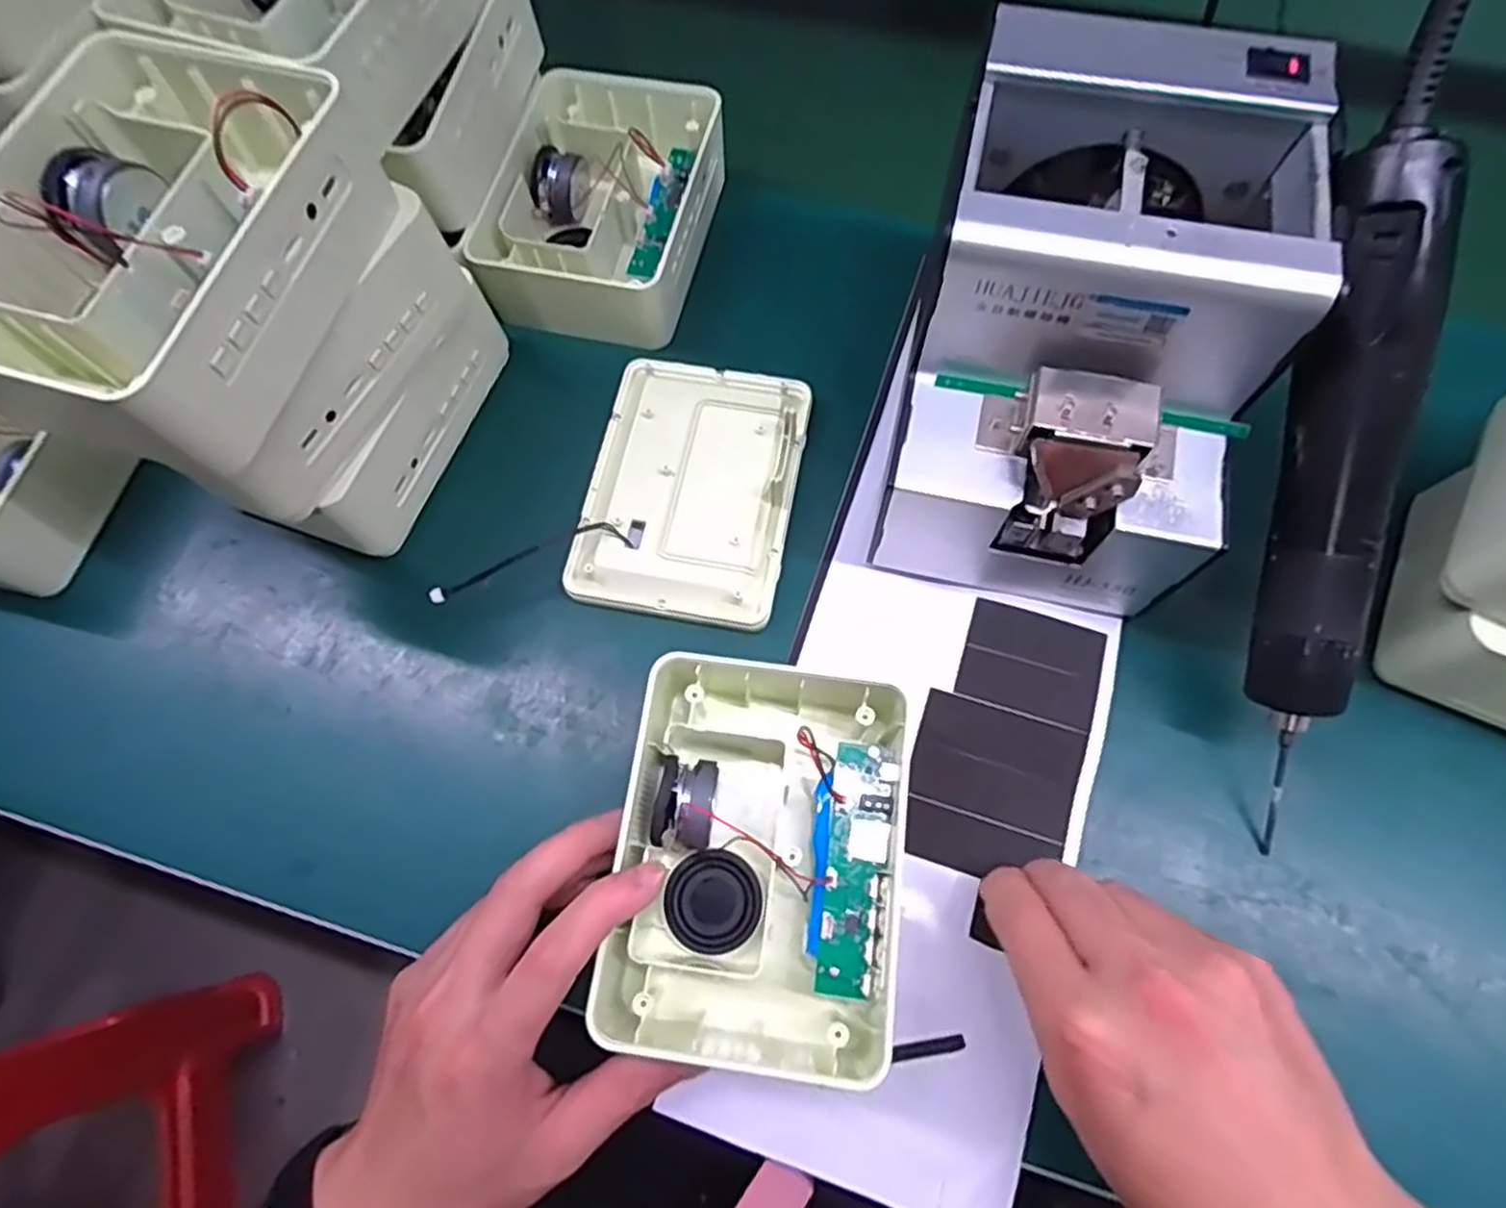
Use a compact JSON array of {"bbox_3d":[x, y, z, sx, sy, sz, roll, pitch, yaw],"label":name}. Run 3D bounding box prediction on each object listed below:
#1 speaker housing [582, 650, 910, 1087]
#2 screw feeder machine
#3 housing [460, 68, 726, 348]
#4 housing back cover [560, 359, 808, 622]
[{"bbox_3d":[0.006,0.099,0.301,0.105,0.048,0.157,6,69,5],"label":"speaker housing"},{"bbox_3d":[0.133,-0.106,0.319,0.122,0.153,0.166,11,69,7],"label":"screw feeder machine"},{"bbox_3d":[-0.080,-0.221,0.421,0.102,0.049,0.148,13,70,8],"label":"housing"},{"bbox_3d":[-0.029,-0.057,0.376,0.097,0.021,0.131,10,69,6],"label":"housing back cover"}]

